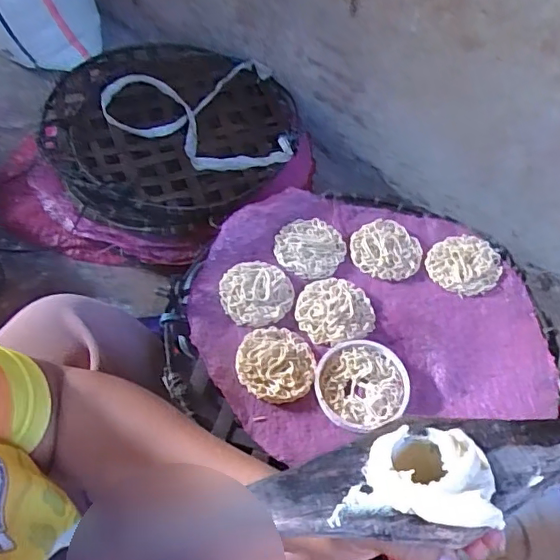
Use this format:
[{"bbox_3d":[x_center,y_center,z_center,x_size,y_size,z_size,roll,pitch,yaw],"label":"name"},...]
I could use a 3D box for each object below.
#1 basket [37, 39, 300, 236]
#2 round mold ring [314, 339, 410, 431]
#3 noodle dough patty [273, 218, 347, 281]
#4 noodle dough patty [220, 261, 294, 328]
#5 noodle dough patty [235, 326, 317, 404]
[{"bbox_3d":[-0.189,-0.253,0.922,0.424,0.065,0.385,33,60,19],"label":"basket"},{"bbox_3d":[0.078,0.098,0.528,0.092,0.012,0.089,1,55,-2],"label":"round mold ring"},{"bbox_3d":[0.034,-0.037,0.615,0.071,0.009,0.075,1,55,-2],"label":"noodle dough patty"},{"bbox_3d":[-0.024,0.012,0.580,0.074,0.008,0.074,1,55,-2],"label":"noodle dough patty"},{"bbox_3d":[-0.004,0.080,0.538,0.073,0.007,0.078,1,55,-2],"label":"noodle dough patty"}]

